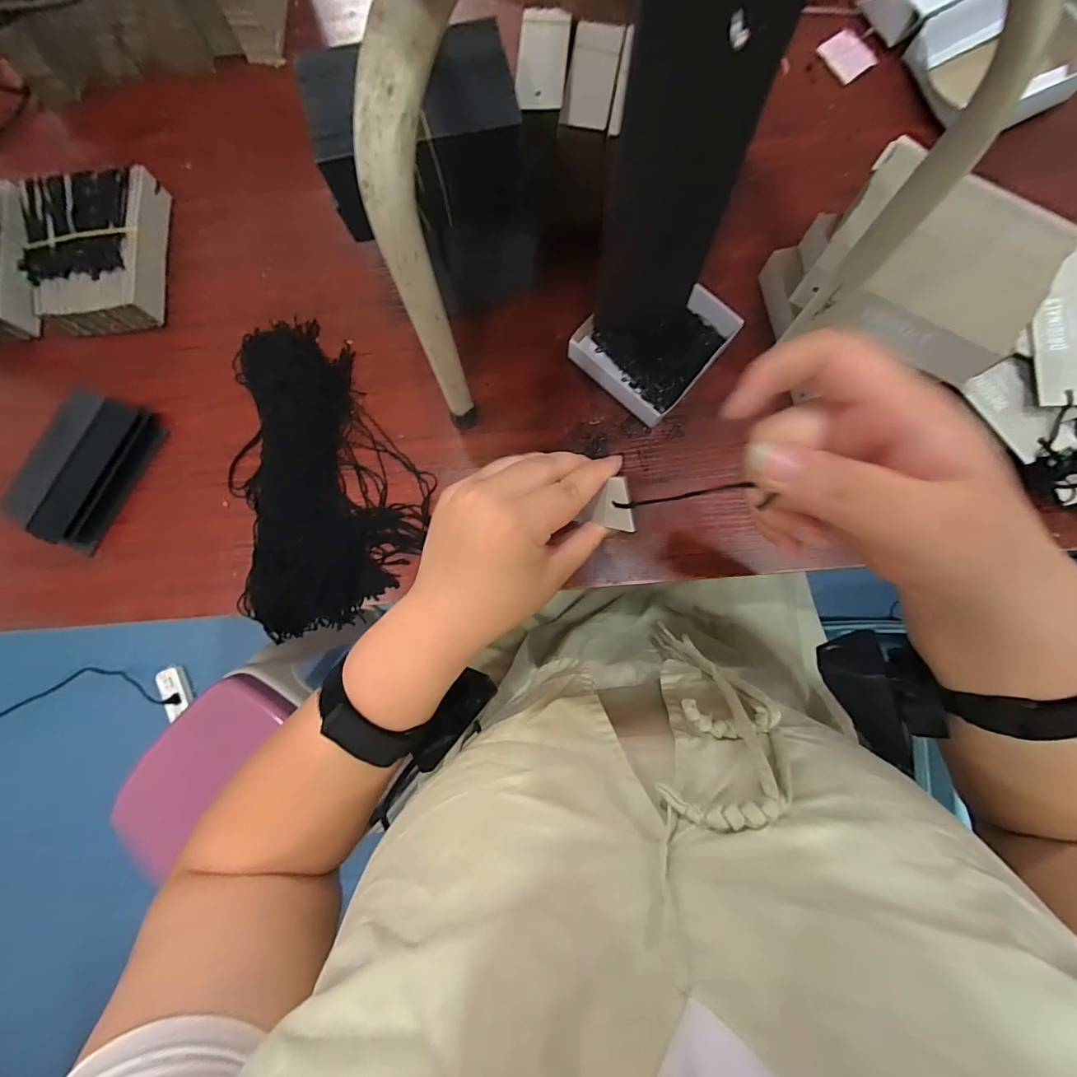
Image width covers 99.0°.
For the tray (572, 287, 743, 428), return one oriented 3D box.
[{"bbox_3d":[0.095,-0.166,0.385,0.100,0.025,0.112,41,88,6],"label":"tray"}]

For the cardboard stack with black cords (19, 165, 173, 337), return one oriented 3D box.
[{"bbox_3d":[-0.393,-0.253,0.408,0.109,0.042,0.137,-1,85,3],"label":"cardboard stack with black cords"}]

